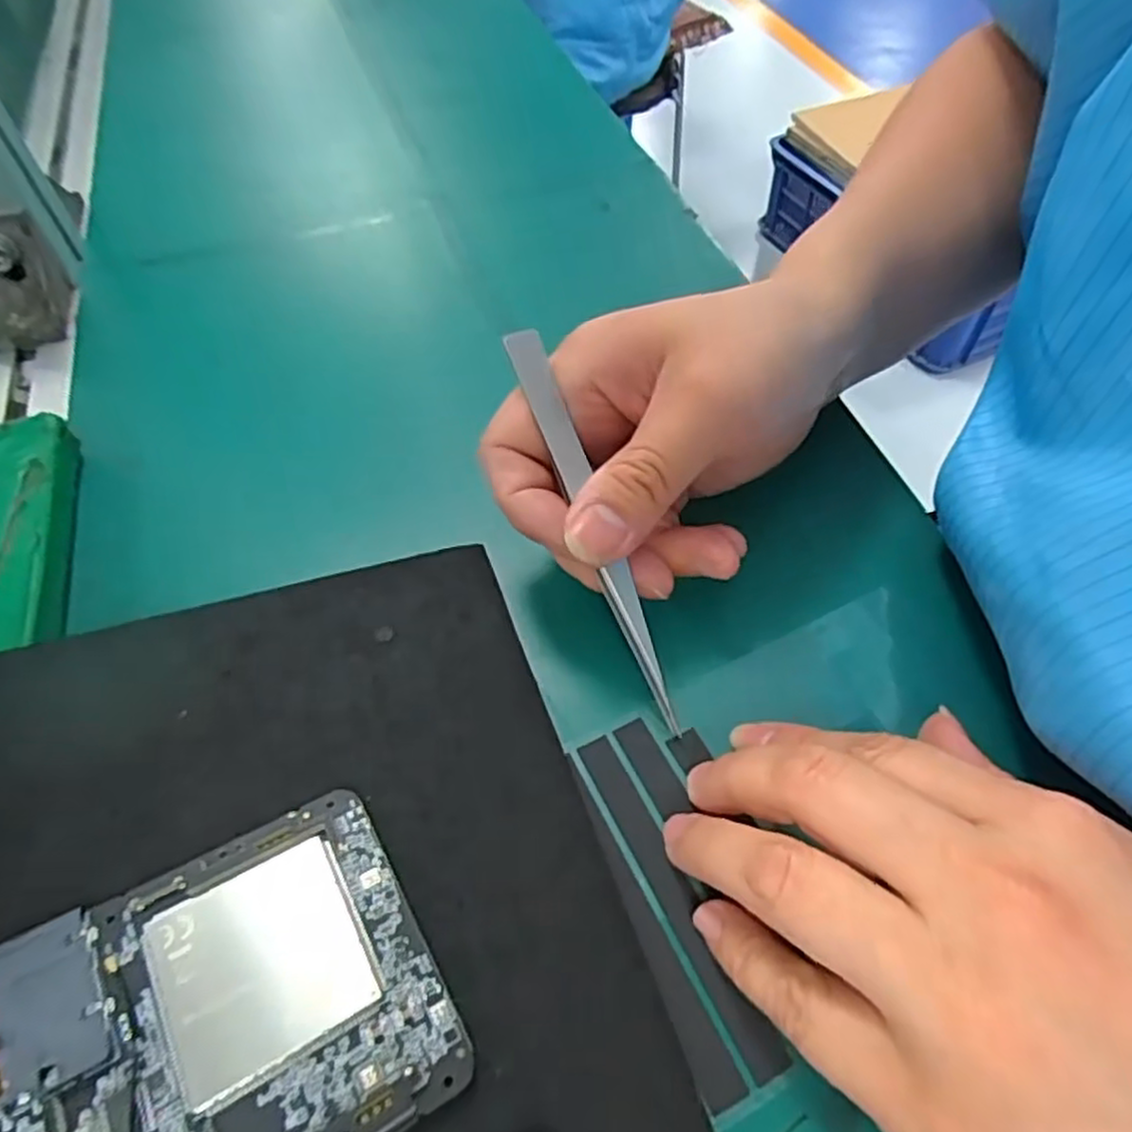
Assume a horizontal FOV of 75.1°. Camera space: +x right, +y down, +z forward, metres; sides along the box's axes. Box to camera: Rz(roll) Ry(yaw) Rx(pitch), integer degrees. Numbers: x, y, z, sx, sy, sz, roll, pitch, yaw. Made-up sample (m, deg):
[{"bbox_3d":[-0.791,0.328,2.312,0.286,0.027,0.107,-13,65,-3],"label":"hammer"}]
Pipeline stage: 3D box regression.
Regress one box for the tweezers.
[{"bbox_3d":[0.009,-0.010,0.216,0.010,0.004,0.122,-21,91,-12],"label":"tweezers"}]

